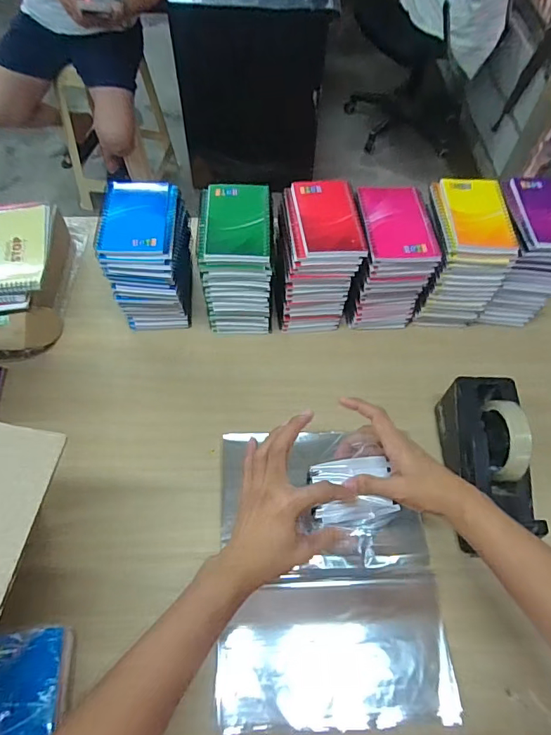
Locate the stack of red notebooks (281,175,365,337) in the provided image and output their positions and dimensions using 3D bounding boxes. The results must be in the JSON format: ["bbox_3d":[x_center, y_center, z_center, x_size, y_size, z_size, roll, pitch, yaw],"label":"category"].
[{"bbox_3d":[0.059,-0.153,0.666,0.103,0.176,0.137,-3,59,-3],"label":"stack of red notebooks"}]

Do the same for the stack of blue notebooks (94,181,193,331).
[{"bbox_3d":[-0.177,-0.148,0.651,0.092,0.181,0.112,2,59,0],"label":"stack of blue notebooks"}]

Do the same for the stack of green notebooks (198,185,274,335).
[{"bbox_3d":[-0.054,-0.146,0.656,0.093,0.175,0.133,-3,59,-3],"label":"stack of green notebooks"}]

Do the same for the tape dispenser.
[{"bbox_3d":[0.260,0.114,0.555,0.076,0.129,0.203,4,59,1],"label":"tape dispenser"}]

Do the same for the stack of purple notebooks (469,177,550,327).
[{"bbox_3d":[0.364,-0.167,0.681,0.102,0.181,0.138,1,59,-1],"label":"stack of purple notebooks"}]

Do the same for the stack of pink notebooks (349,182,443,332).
[{"bbox_3d":[0.160,-0.153,0.667,0.099,0.172,0.126,-4,59,-4],"label":"stack of pink notebooks"}]

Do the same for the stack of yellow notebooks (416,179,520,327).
[{"bbox_3d":[0.268,-0.159,0.678,0.107,0.185,0.132,2,59,0],"label":"stack of yellow notebooks"}]

